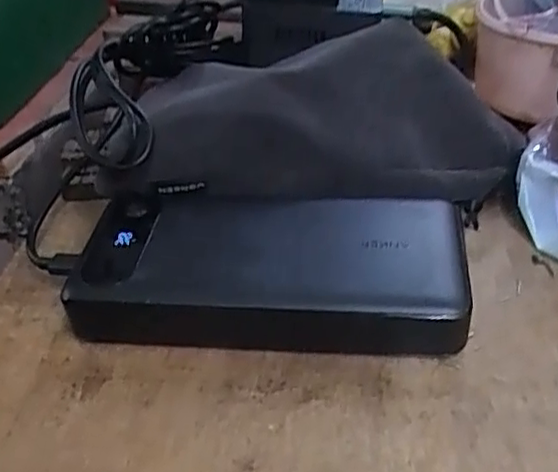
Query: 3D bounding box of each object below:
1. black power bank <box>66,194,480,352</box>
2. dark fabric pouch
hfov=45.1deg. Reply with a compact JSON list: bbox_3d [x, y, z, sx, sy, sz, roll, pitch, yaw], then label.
[{"bbox_3d":[-0.004,0.012,0.277,0.153,0.025,0.071,2,39,9],"label":"black power bank"},{"bbox_3d":[0.016,-0.062,0.317,0.186,0.034,0.108,4,39,11],"label":"dark fabric pouch"}]

